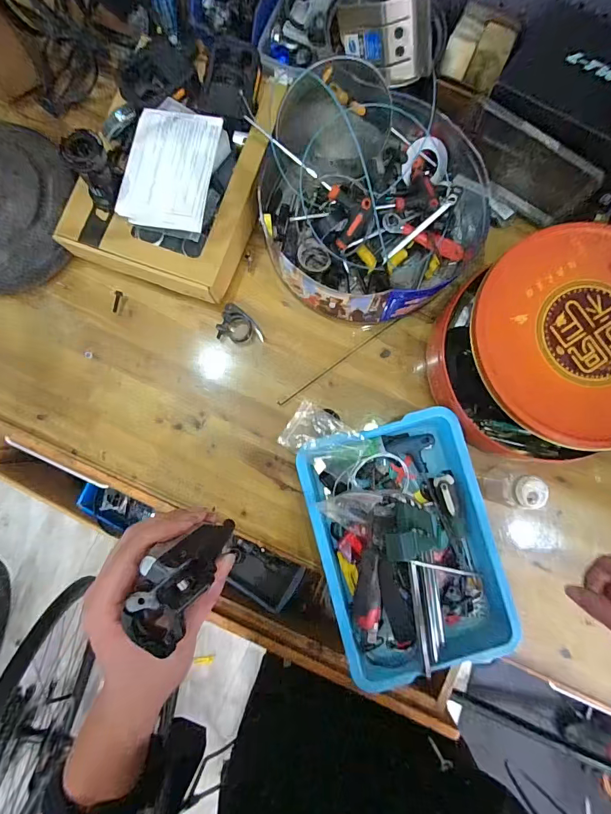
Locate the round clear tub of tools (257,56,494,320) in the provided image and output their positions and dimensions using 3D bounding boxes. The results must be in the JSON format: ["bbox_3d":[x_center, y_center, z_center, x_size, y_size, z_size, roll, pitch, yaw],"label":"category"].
[{"bbox_3d":[0.095,-0.273,0.540,0.289,0.098,0.293,0,85,-2],"label":"round clear tub of tools"}]

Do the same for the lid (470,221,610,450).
[{"bbox_3d":[0.343,-0.087,0.472,0.264,0.016,0.266,0,85,-2],"label":"lid"}]

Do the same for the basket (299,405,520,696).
[{"bbox_3d":[0.129,0.170,0.518,0.224,0.068,0.341,-16,86,-3],"label":"basket"}]

